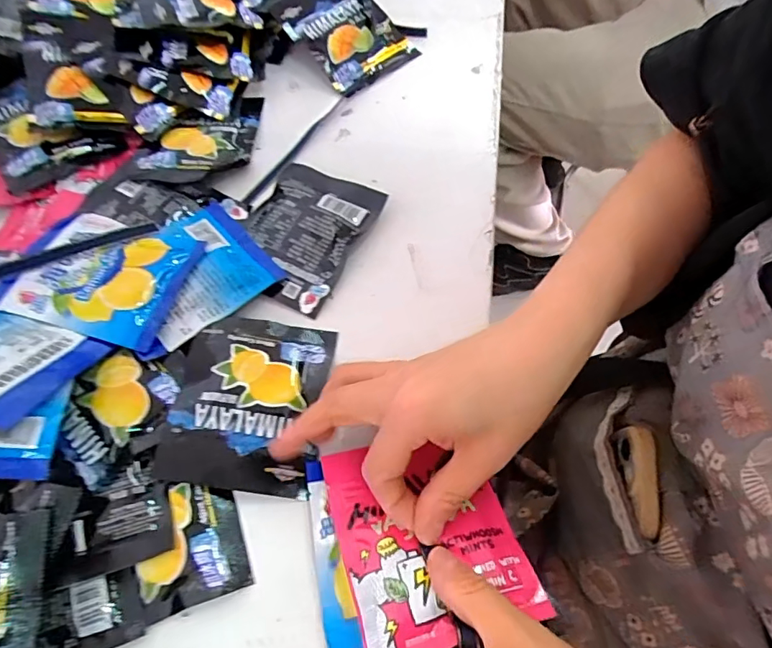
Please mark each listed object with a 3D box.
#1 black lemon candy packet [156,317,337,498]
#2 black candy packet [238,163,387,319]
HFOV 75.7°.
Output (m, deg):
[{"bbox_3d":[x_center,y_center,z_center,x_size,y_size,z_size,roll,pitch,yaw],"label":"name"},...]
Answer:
[{"bbox_3d":[-0.082,0.045,0.299,0.085,0.012,0.104,4,65,4],"label":"black lemon candy packet"},{"bbox_3d":[-0.061,-0.068,0.355,0.086,0.011,0.106,25,68,13],"label":"black candy packet"}]

